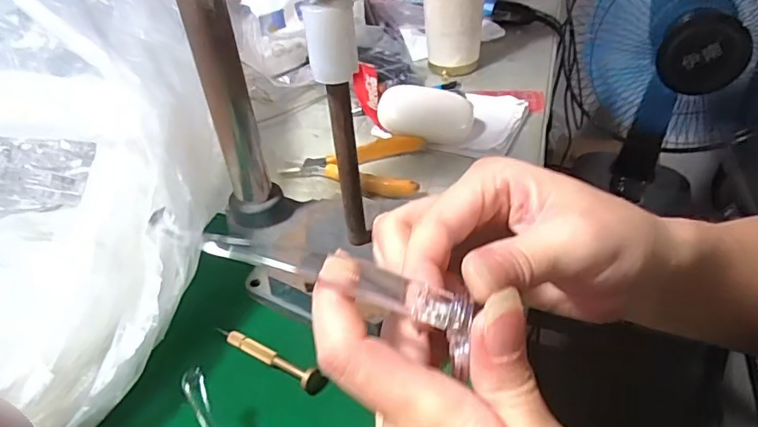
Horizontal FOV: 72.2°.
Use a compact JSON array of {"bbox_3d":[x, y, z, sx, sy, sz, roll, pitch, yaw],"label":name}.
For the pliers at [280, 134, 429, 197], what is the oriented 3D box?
[{"bbox_3d":[-0.025,-0.049,0.510,0.134,0.018,0.085,5,40,11],"label":"pliers"}]

